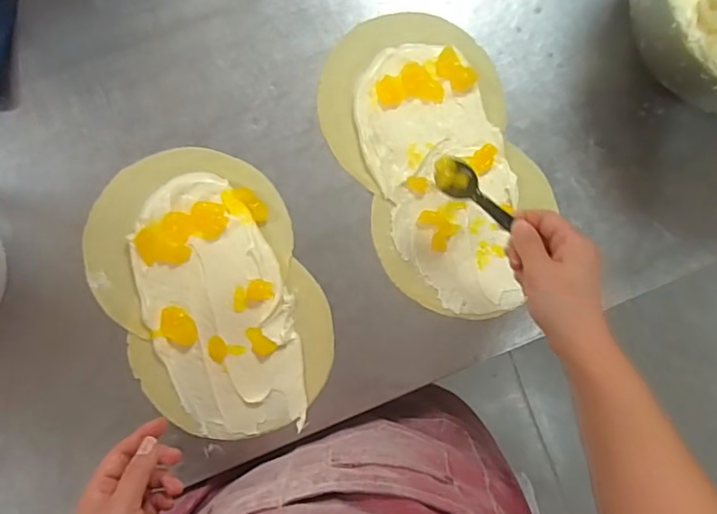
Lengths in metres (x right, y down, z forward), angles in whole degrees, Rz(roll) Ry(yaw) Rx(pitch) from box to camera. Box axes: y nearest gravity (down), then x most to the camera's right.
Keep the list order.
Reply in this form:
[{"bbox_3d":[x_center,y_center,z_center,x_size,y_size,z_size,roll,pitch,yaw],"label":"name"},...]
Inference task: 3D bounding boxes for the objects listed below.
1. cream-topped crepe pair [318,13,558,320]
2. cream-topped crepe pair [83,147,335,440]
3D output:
[{"bbox_3d":[0.079,-0.089,0.517,0.171,0.020,0.294,-22,91,-7],"label":"cream-topped crepe pair"},{"bbox_3d":[-0.132,0.035,0.491,0.176,0.020,0.262,-25,91,-6],"label":"cream-topped crepe pair"}]

